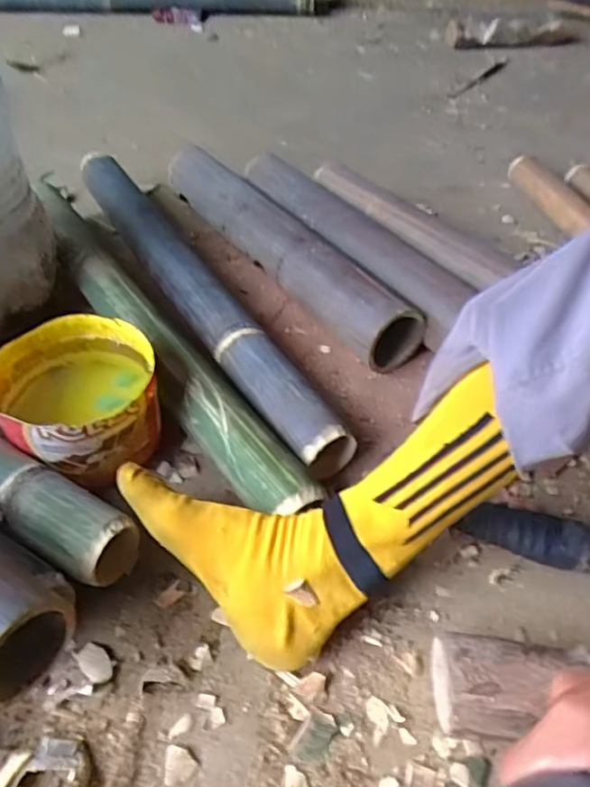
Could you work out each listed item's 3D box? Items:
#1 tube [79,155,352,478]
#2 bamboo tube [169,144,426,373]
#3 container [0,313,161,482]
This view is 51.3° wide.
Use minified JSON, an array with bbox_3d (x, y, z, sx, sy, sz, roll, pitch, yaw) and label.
[{"bbox_3d":[-0.134,-0.137,0.781,0.075,0.067,0.655,-23,51,-22],"label":"tube"},{"bbox_3d":[-0.024,-0.196,0.818,0.082,0.085,0.488,-26,52,-25],"label":"bamboo tube"},{"bbox_3d":[-0.212,0.009,0.616,0.152,0.096,0.156,-30,54,-27],"label":"container"}]

